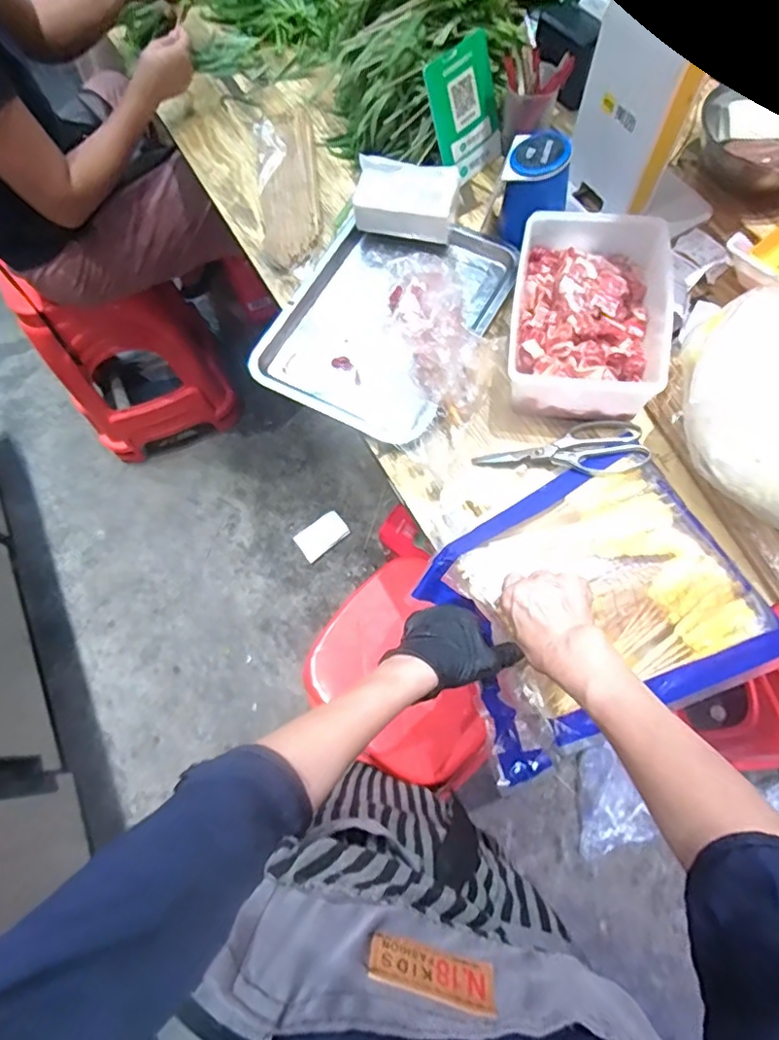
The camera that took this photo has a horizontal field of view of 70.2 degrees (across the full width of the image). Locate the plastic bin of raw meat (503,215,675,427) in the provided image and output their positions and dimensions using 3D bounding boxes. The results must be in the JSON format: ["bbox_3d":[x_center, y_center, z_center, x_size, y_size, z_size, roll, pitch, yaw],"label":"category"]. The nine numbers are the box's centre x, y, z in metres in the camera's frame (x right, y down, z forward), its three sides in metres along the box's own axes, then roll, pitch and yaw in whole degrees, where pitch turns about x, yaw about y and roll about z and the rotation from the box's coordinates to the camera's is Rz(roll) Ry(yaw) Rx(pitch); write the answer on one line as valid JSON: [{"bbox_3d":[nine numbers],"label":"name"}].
[{"bbox_3d":[0.239,-0.251,0.681,0.176,0.081,0.237,8,70,6],"label":"plastic bin of raw meat"}]

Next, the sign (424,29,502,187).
[{"bbox_3d":[0.107,-0.563,0.769,0.099,0.151,0.009,-35,47,-7],"label":"sign"}]

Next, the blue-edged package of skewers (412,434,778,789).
[{"bbox_3d":[0.204,0.080,0.596,0.302,0.075,0.283,-27,70,-8],"label":"blue-edged package of skewers"}]

